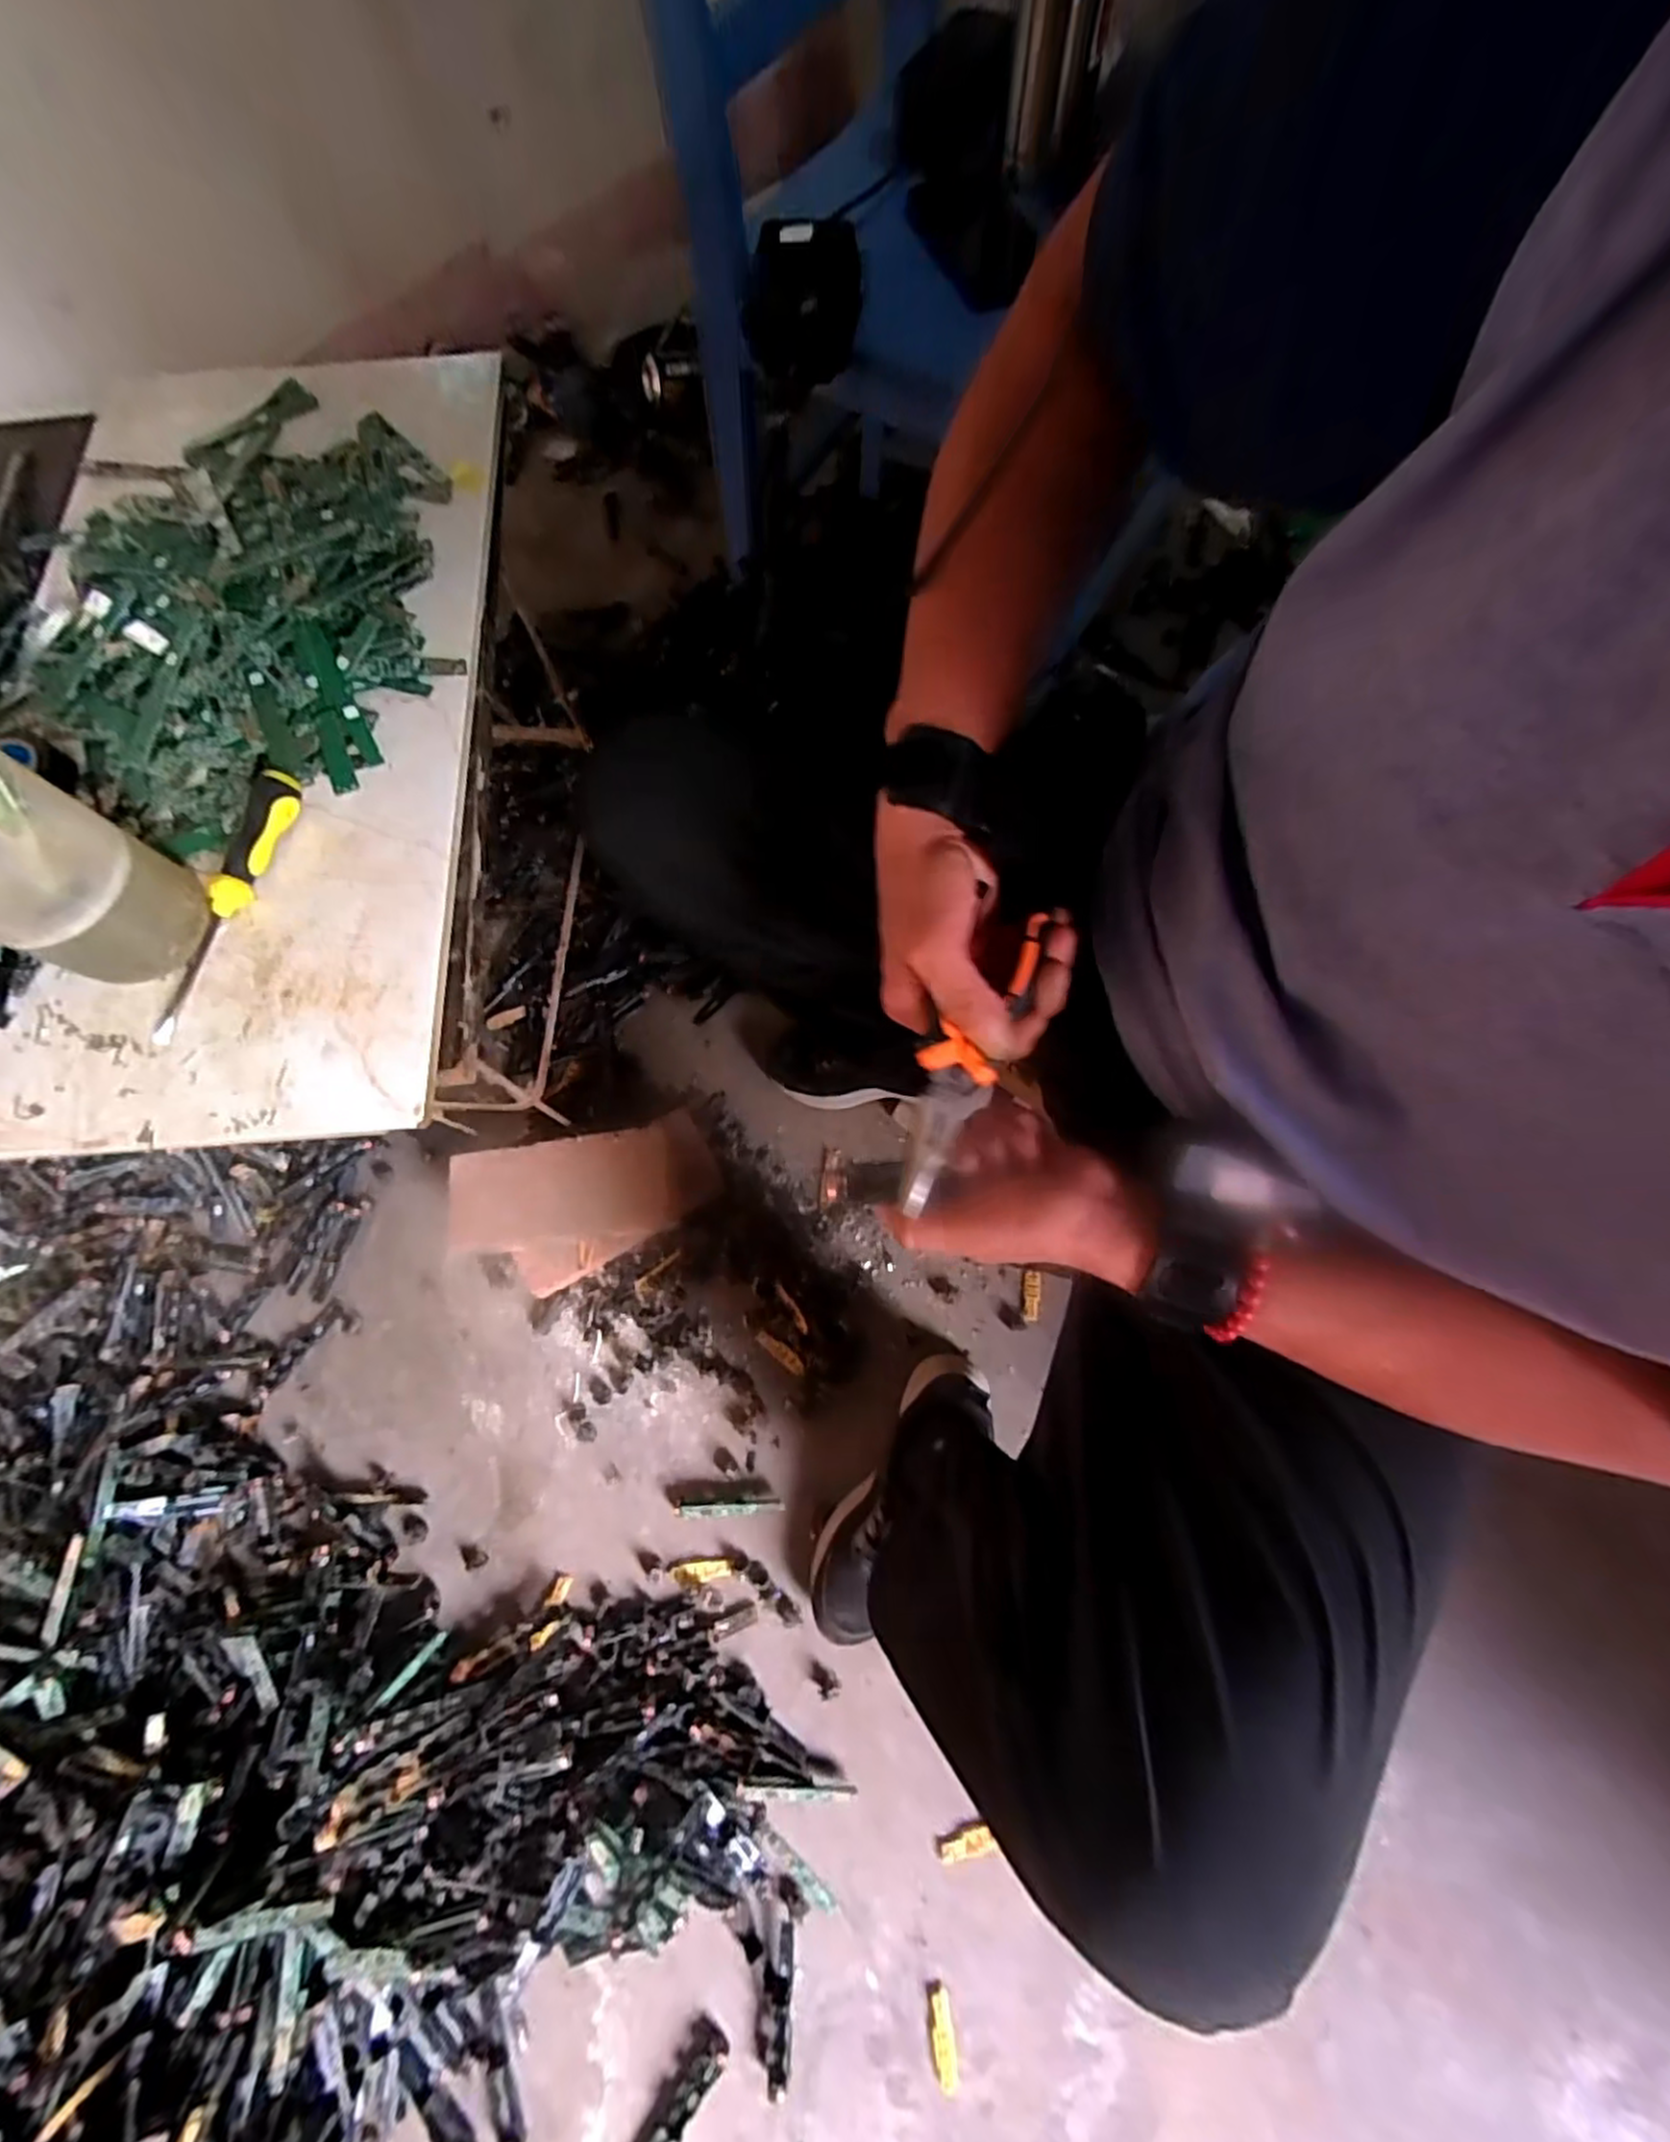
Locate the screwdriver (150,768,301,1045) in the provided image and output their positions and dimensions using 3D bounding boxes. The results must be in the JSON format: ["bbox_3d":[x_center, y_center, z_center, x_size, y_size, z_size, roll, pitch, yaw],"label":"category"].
[{"bbox_3d":[-0.341,-0.093,0.398,0.028,0.022,0.162,20,83,6],"label":"screwdriver"}]

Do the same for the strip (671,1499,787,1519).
[{"bbox_3d":[-0.104,0.428,0.700,0.108,0.009,0.012,-4,72,1],"label":"strip"}]

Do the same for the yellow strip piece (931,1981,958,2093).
[{"bbox_3d":[0.090,0.794,0.586,0.018,0.006,0.065,-7,72,1],"label":"yellow strip piece"}]

